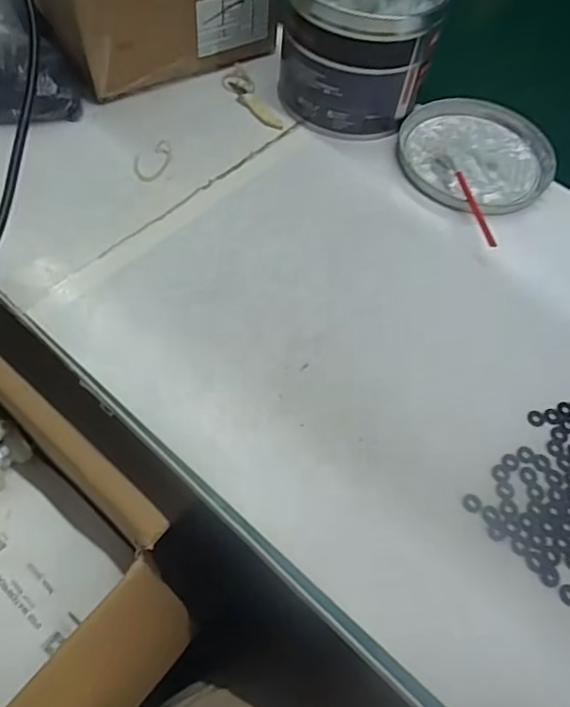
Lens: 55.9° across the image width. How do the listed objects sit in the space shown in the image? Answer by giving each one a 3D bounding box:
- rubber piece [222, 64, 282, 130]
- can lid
[{"bbox_3d":[-0.032,-0.228,0.479,0.026,0.006,0.089,-20,62,-16],"label":"rubber piece"},{"bbox_3d":[0.161,-0.175,0.461,0.125,0.012,0.127,2,59,-3],"label":"can lid"}]

